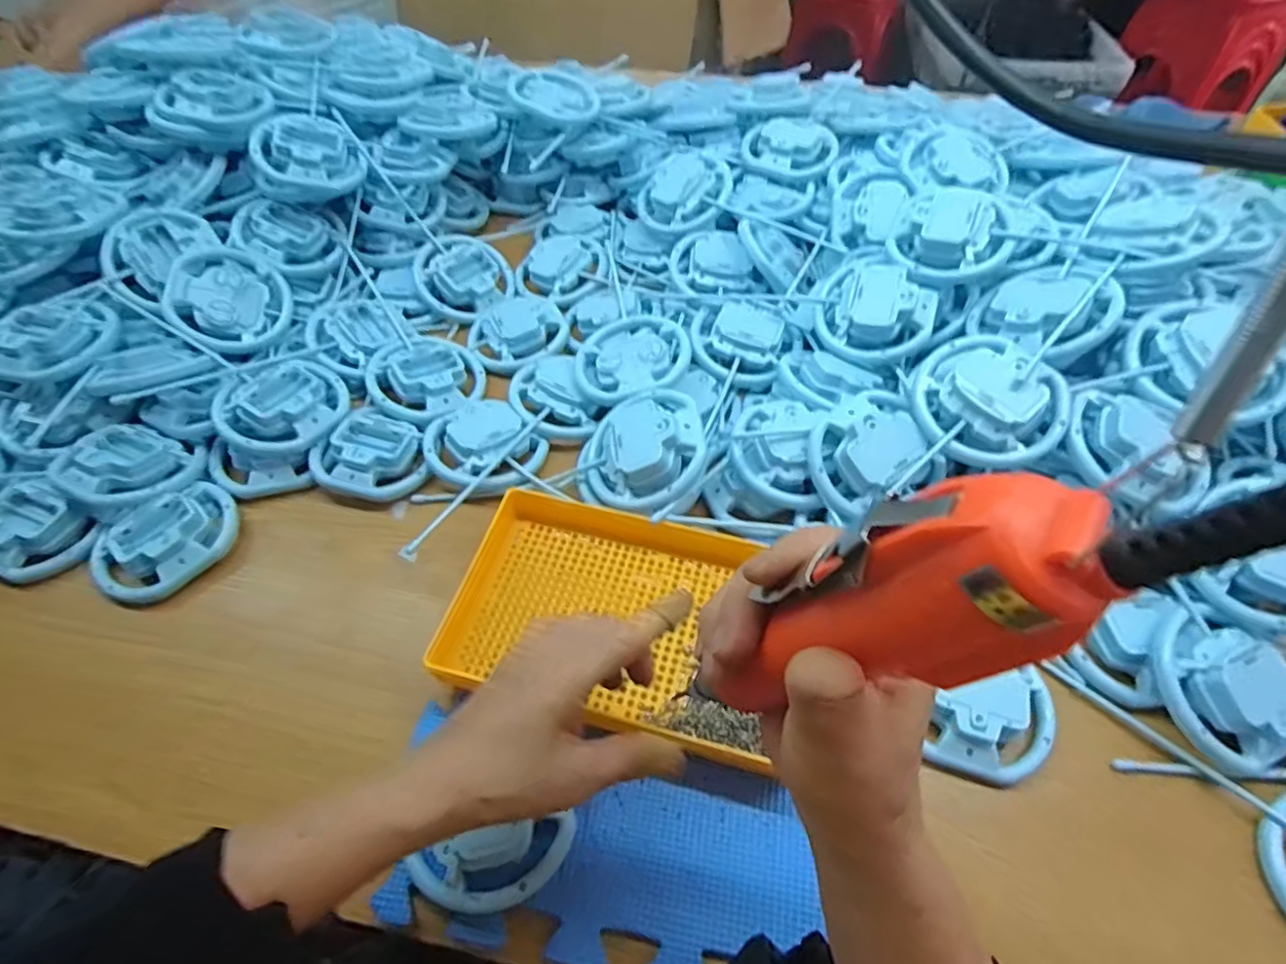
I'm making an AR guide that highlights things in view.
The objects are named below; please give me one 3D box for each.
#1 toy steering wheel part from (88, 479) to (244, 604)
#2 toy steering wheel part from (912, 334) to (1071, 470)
[{"bbox_3d":[-0.364,0.047,0.491,0.101,0.025,0.072,-34,60,-23],"label":"toy steering wheel part"},{"bbox_3d":[0.249,-0.062,0.464,0.096,0.044,0.104,-23,56,-16],"label":"toy steering wheel part"}]

